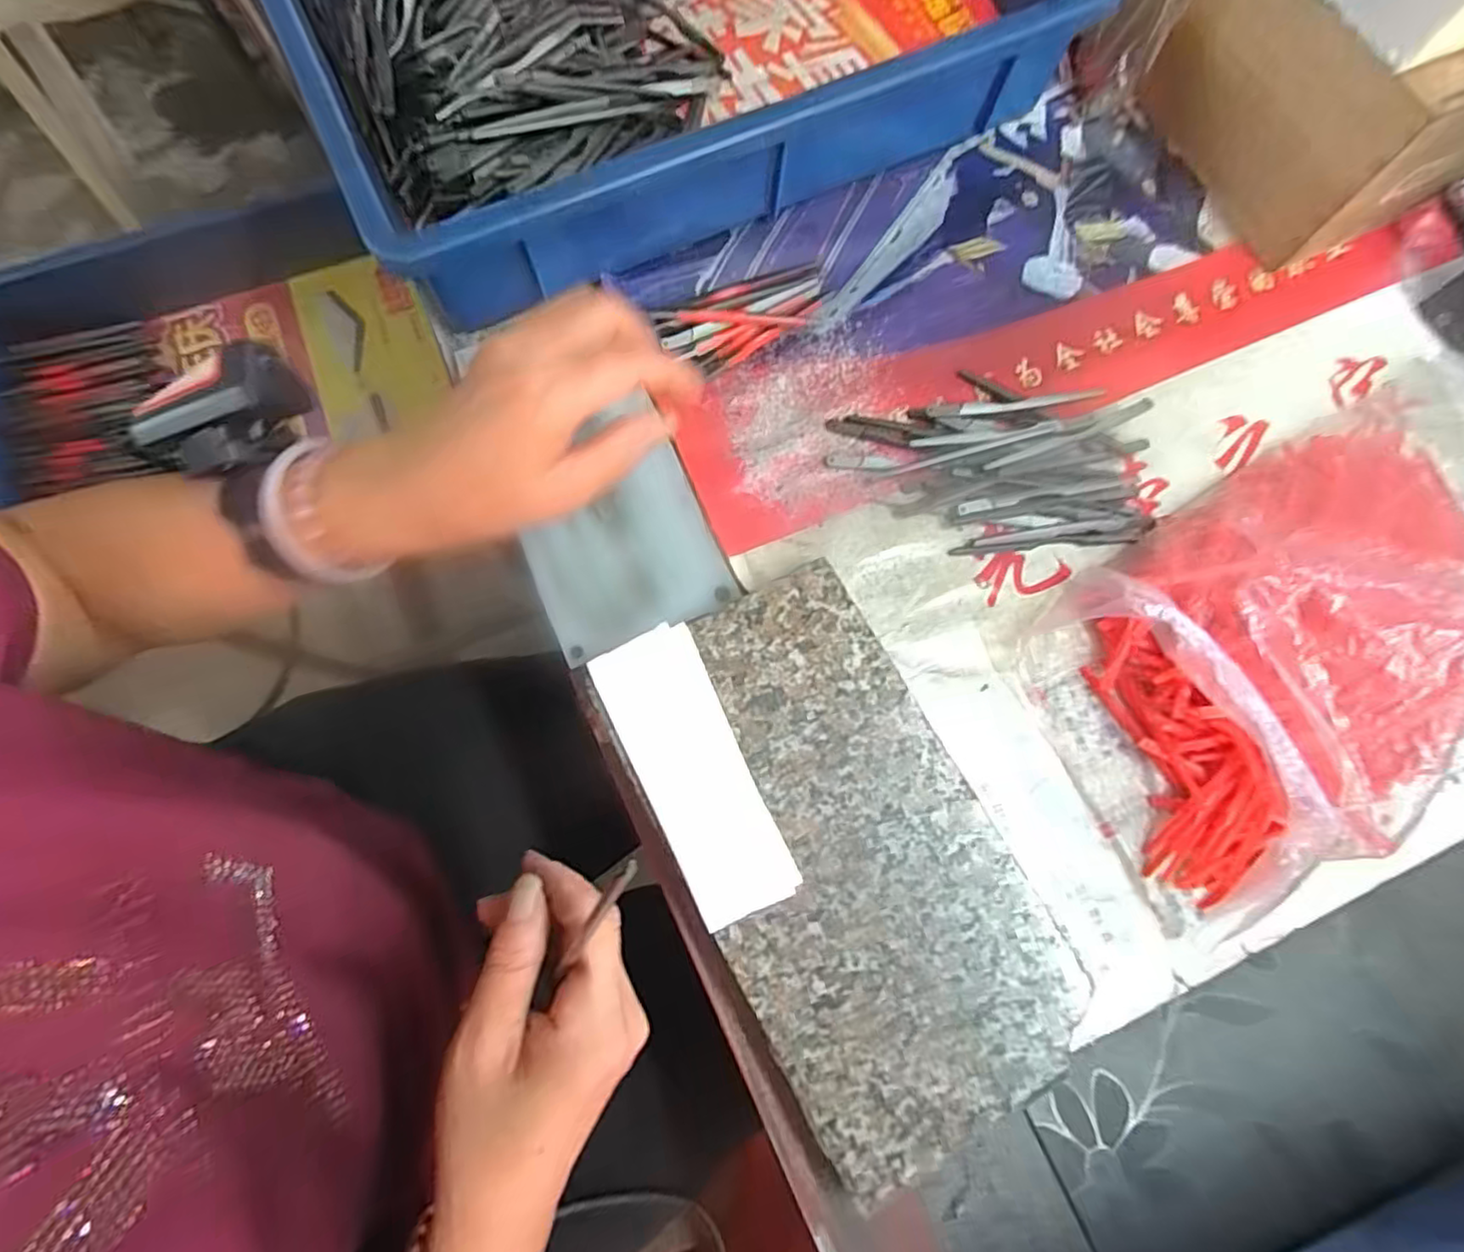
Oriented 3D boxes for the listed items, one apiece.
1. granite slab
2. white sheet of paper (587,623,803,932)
[{"bbox_3d":[0.048,0.099,0.299,0.130,0.031,0.236,-29,78,-7],"label":"granite slab"},{"bbox_3d":[-0.018,0.065,0.294,0.047,0.008,0.129,-25,77,-6],"label":"white sheet of paper"}]

